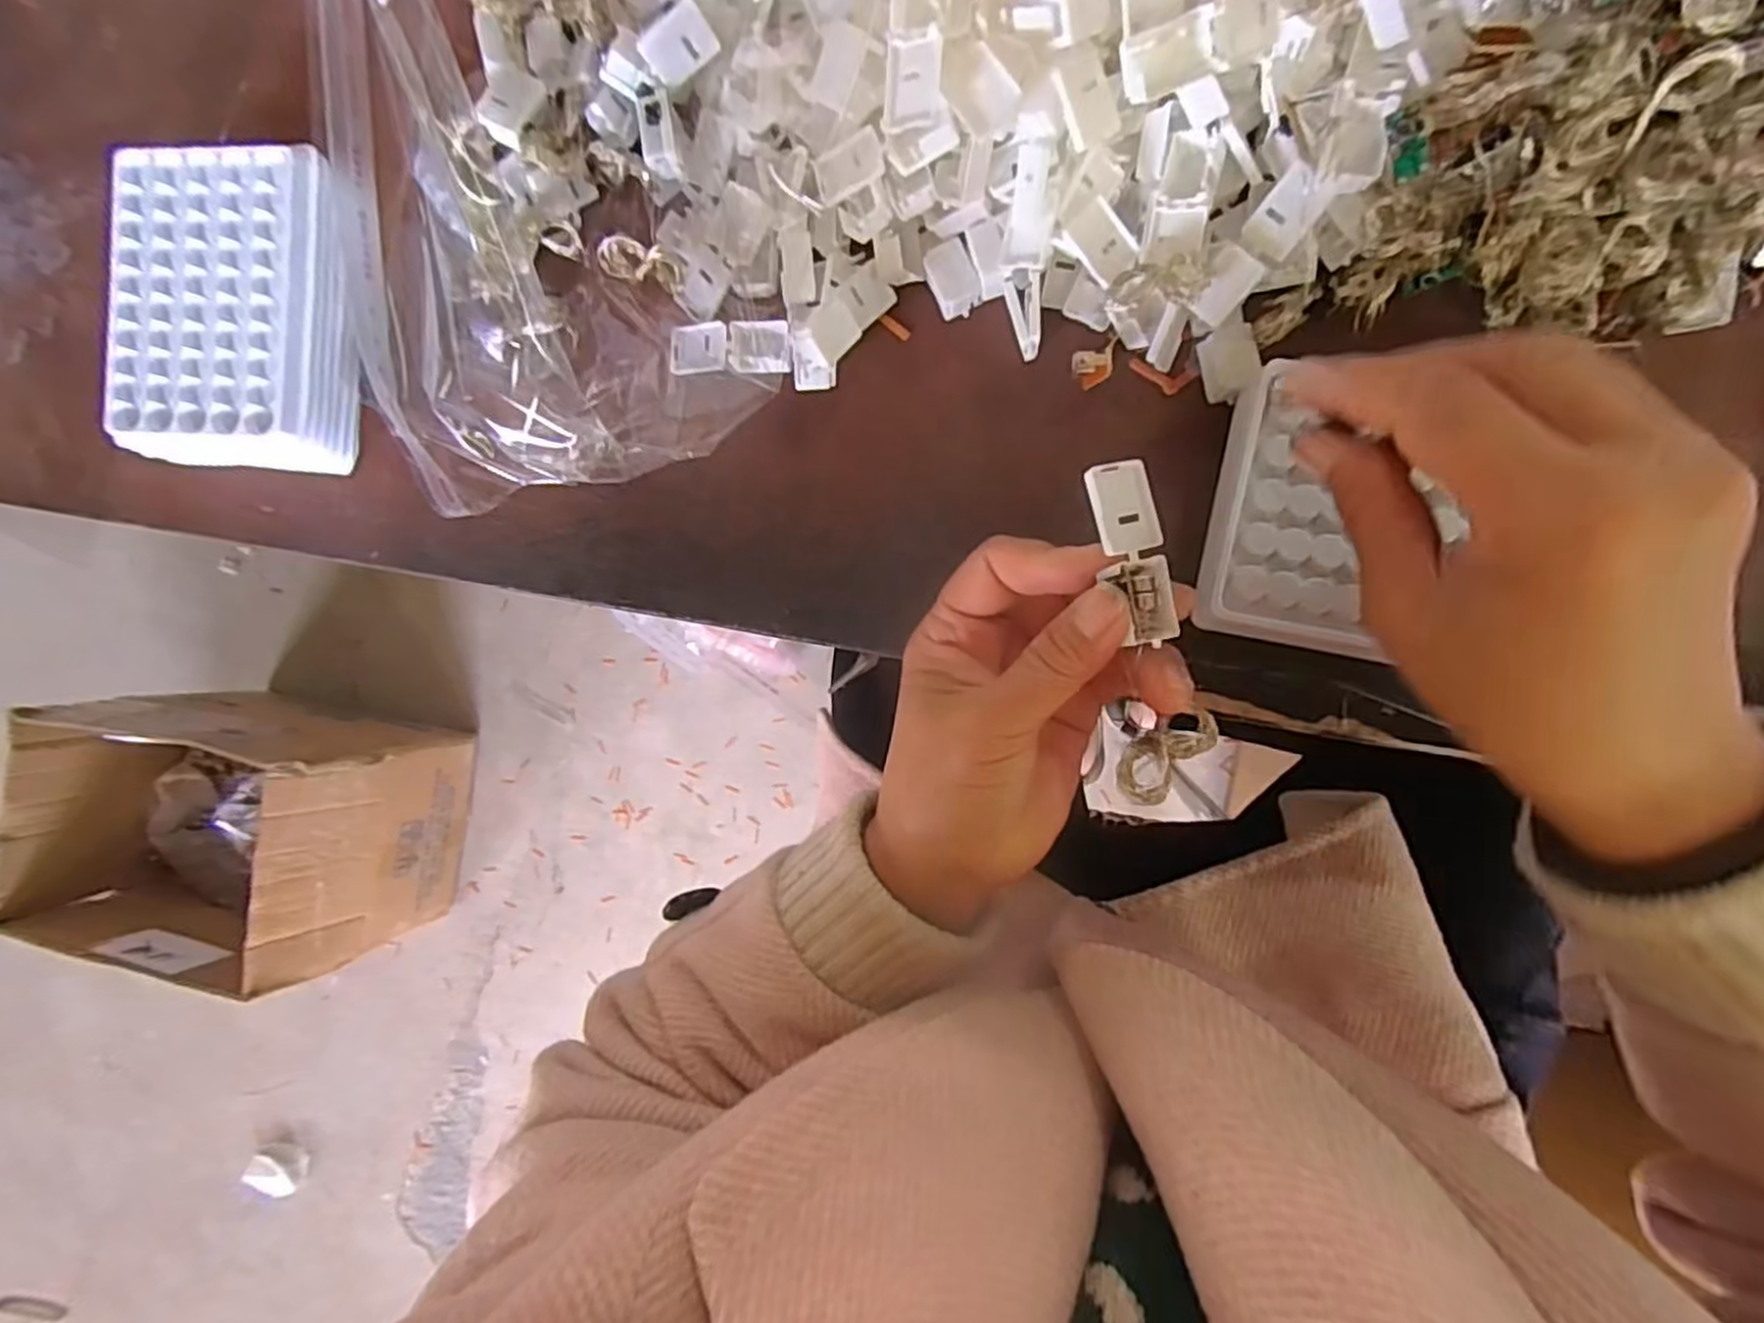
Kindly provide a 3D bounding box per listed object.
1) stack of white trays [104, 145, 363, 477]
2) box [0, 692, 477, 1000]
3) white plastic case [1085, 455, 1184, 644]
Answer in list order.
[{"bbox_3d":[-0.276,-0.152,0.340,0.114,0.038,0.133,8,93,8],"label":"stack of white trays"},{"bbox_3d":[-0.813,0.216,0.998,0.383,0.270,0.311,7,92,8],"label":"box"},{"bbox_3d":[0.077,-0.033,0.230,0.019,0.011,0.055,-16,91,10],"label":"white plastic case"}]

